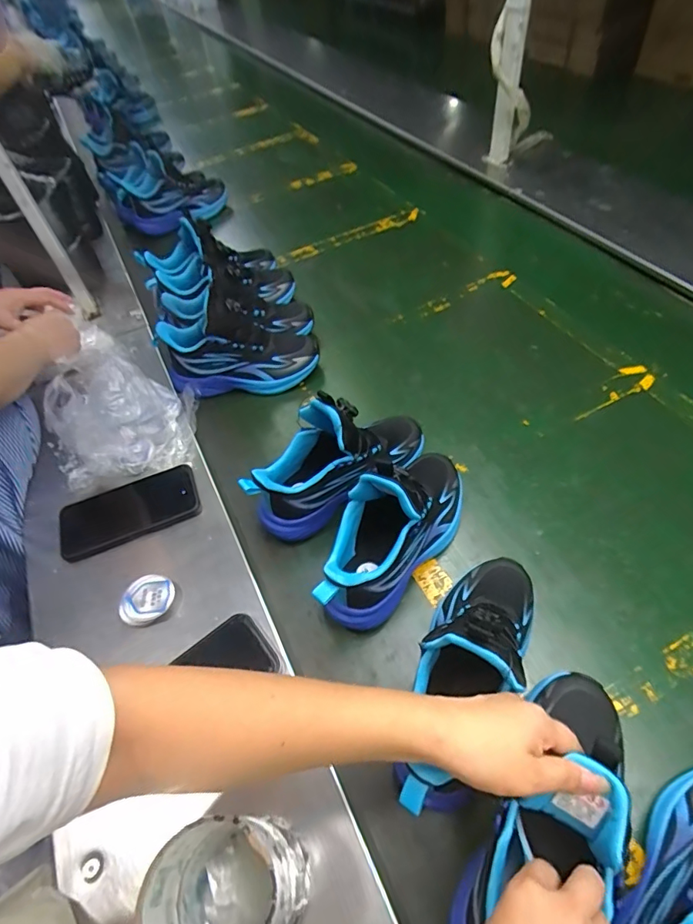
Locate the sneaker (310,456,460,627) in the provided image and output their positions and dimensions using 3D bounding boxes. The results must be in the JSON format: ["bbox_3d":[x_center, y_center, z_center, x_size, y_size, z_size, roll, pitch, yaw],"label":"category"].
[{"bbox_3d":[0.055,0.067,0.502,0.088,0.135,0.231,33,61,25],"label":"sneaker"}]

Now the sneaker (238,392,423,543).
[{"bbox_3d":[-0.005,-0.004,0.557,0.233,0.144,0.089,-31,57,-18],"label":"sneaker"}]

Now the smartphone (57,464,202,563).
[{"bbox_3d":[-0.268,0.058,0.583,0.168,0.009,0.084,-20,54,-6],"label":"smartphone"}]

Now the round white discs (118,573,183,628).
[{"bbox_3d":[-0.212,0.149,0.512,0.061,0.016,0.053,-22,55,-12],"label":"round white discs"}]

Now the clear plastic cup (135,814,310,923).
[{"bbox_3d":[-0.076,0.298,0.329,0.086,0.129,0.074,-7,53,-1],"label":"clear plastic cup"}]

